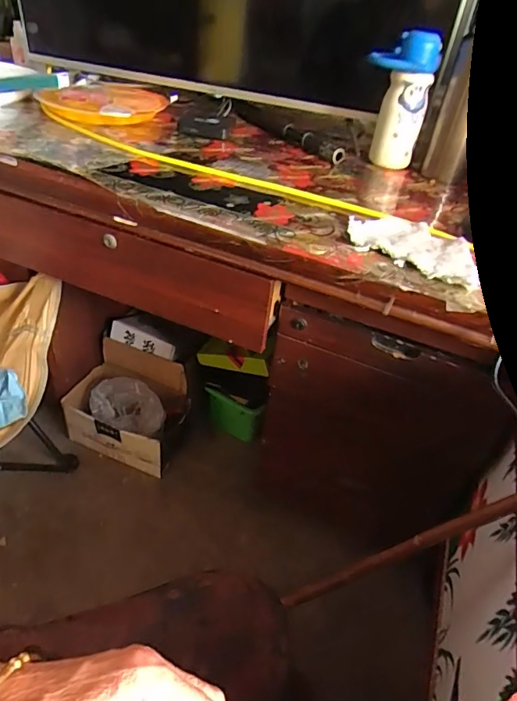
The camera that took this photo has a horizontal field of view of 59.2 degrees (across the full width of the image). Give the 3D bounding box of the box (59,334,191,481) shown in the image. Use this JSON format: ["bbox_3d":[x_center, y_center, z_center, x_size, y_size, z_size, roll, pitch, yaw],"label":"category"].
[{"bbox_3d":[-0.330,0.151,1.176,0.293,0.171,0.196,21,41,11],"label":"box"}]

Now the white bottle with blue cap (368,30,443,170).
[{"bbox_3d":[0.255,-0.460,0.848,0.076,0.217,0.096,-16,47,-28],"label":"white bottle with blue cap"}]

